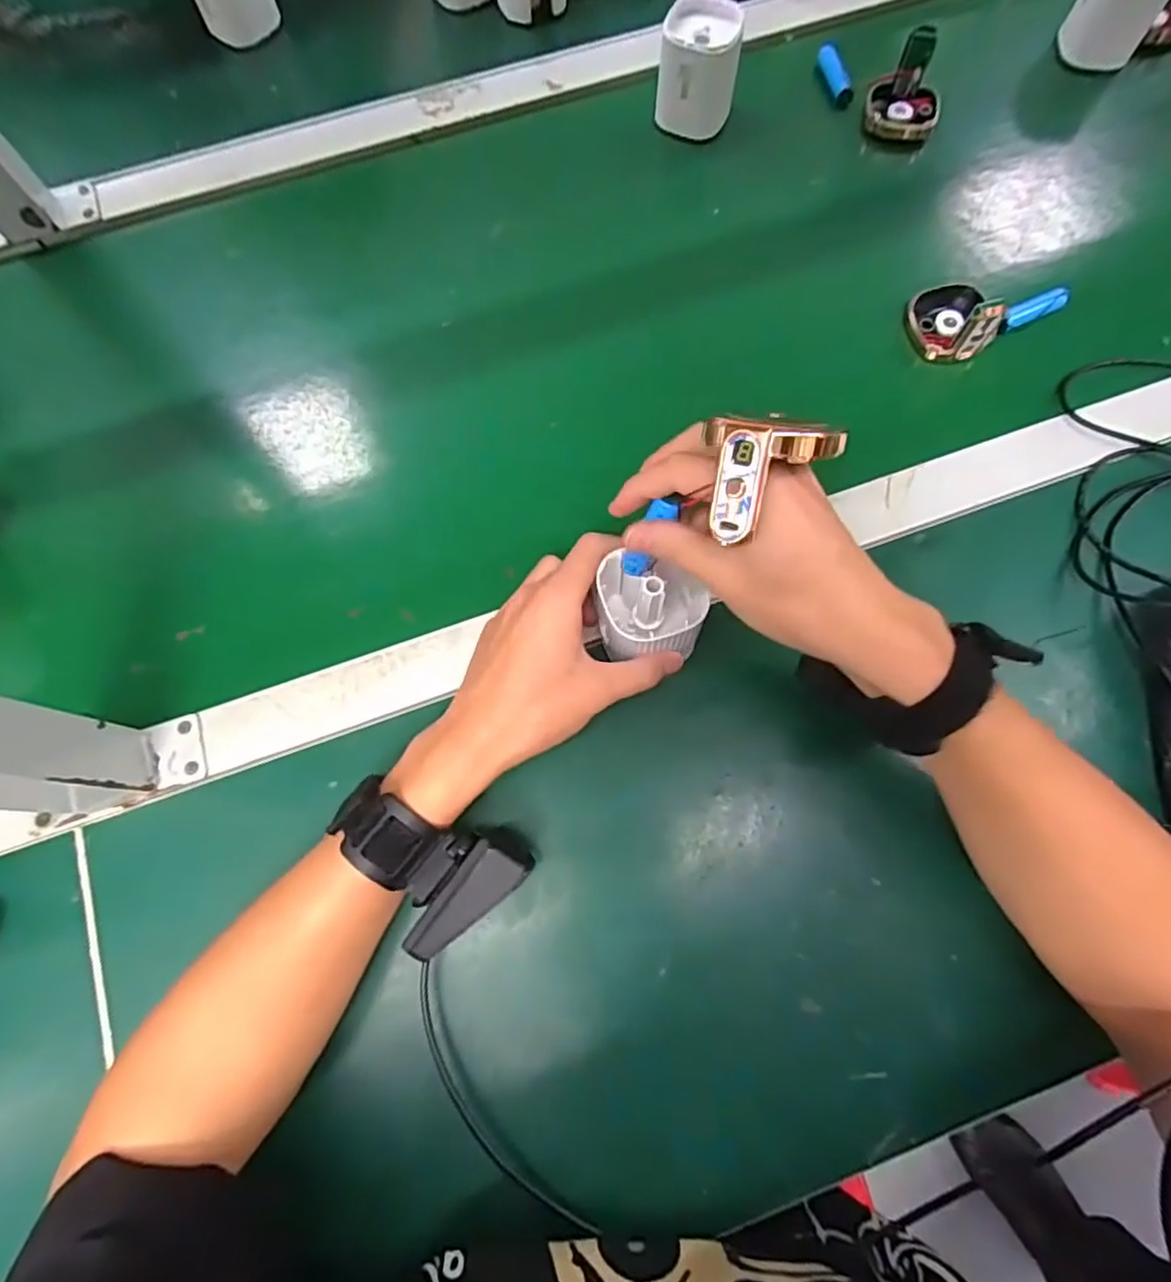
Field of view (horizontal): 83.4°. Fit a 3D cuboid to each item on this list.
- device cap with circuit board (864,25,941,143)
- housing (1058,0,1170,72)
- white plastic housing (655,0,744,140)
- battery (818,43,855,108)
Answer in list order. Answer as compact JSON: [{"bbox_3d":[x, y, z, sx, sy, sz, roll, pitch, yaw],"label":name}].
[{"bbox_3d":[0.250,-0.427,0.507,0.058,0.049,0.051,19,74,6],"label":"device cap with circuit board"},{"bbox_3d":[0.421,-0.504,0.516,0.061,0.063,0.057,28,75,9],"label":"housing"},{"bbox_3d":[0.086,-0.433,0.501,0.058,0.066,0.061,8,73,3],"label":"white plastic housing"},{"bbox_3d":[0.203,-0.458,0.533,0.017,0.017,0.054,-8,73,-2],"label":"battery"}]

